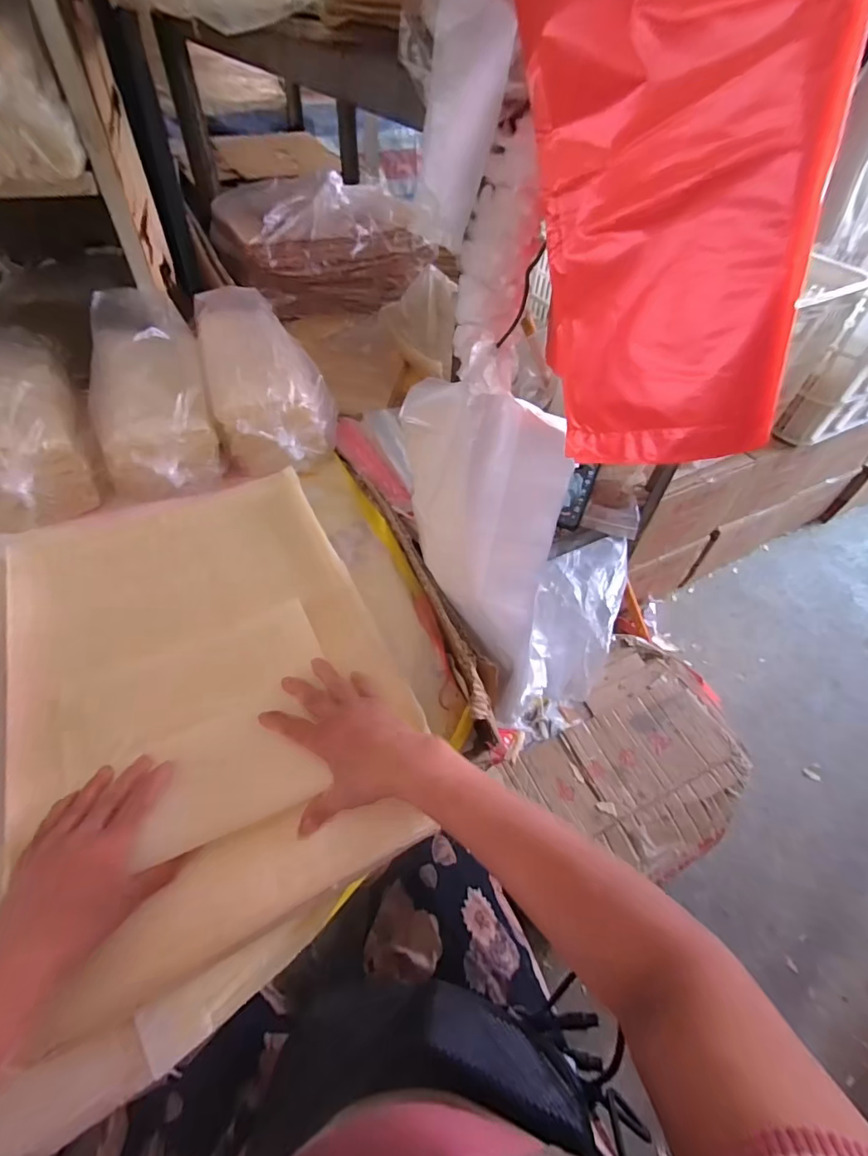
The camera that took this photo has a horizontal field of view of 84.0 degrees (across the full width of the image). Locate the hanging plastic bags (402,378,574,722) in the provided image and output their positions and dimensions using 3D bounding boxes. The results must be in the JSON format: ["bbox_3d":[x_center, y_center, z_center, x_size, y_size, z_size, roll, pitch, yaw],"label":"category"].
[{"bbox_3d":[0.034,-0.014,0.466,0.144,0.319,0.030,19,39,21],"label":"hanging plastic bags"}]

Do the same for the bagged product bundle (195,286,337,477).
[{"bbox_3d":[-0.248,-0.293,0.716,0.157,0.144,0.273,-15,53,-15],"label":"bagged product bundle"}]

